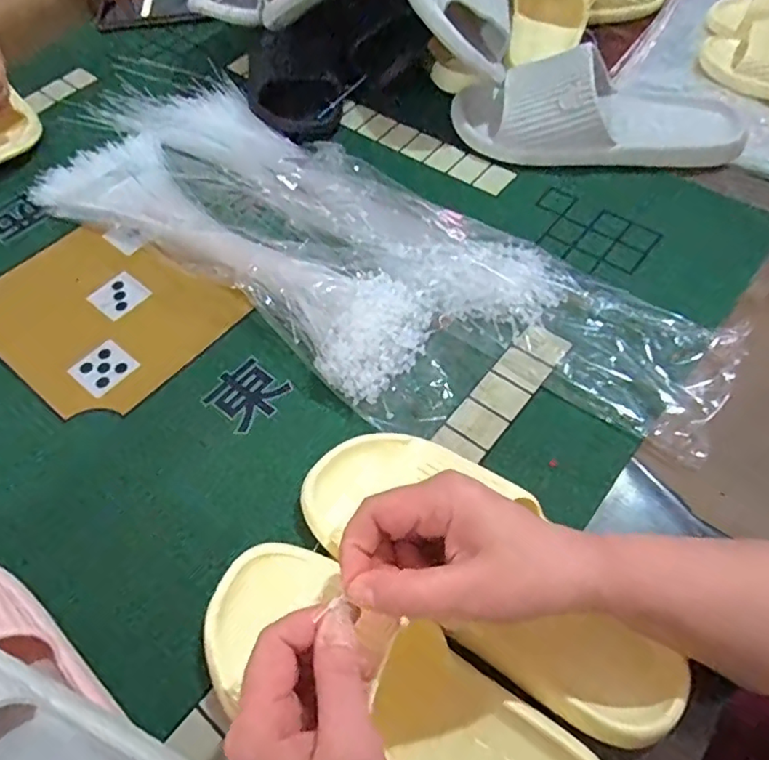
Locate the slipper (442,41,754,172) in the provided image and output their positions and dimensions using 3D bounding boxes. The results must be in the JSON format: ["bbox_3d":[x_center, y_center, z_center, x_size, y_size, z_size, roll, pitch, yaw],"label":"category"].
[{"bbox_3d":[0.213,-0.270,0.570,0.285,0.076,0.104,3,58,5],"label":"slipper"}]

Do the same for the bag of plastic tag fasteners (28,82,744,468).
[{"bbox_3d":[-0.058,-0.126,0.527,0.696,0.036,0.219,31,64,21],"label":"bag of plastic tag fasteners"}]

